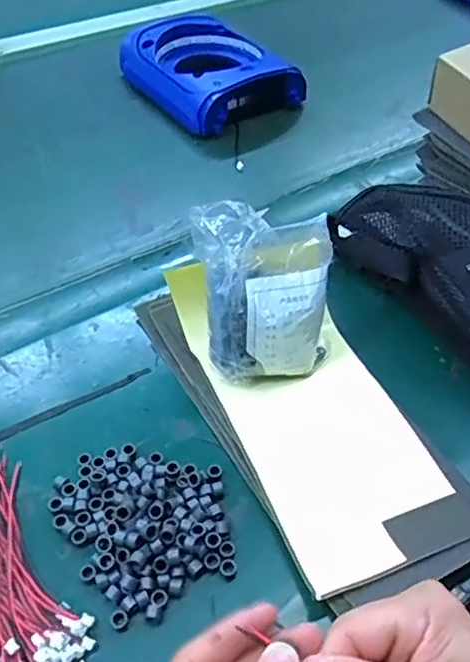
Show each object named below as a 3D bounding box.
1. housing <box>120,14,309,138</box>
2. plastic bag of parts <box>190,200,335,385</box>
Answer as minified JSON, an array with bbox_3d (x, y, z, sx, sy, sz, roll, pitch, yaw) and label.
[{"bbox_3d":[-0.039,-0.353,0.830,0.177,0.085,0.212,-24,53,-20],"label":"housing"},{"bbox_3d":[0.022,-0.019,0.460,0.098,0.139,0.061,-1,47,0],"label":"plastic bag of parts"}]

